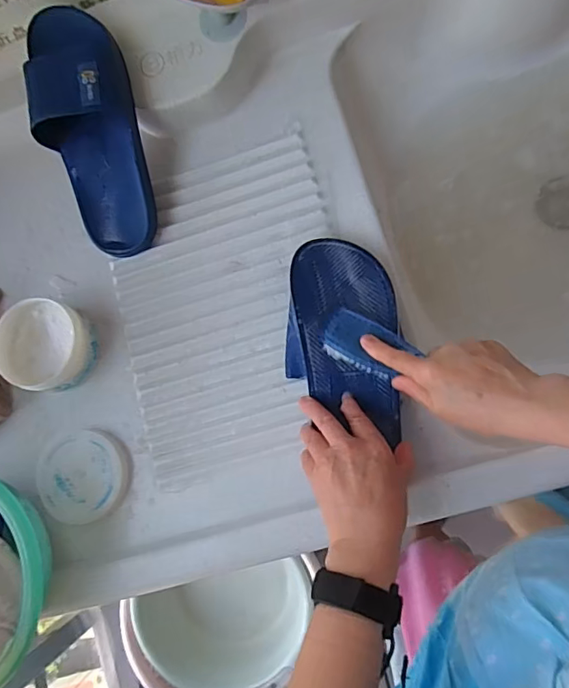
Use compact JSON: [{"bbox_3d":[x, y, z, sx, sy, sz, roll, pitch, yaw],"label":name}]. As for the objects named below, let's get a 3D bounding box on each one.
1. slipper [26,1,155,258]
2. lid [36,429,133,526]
[{"bbox_3d":[-0.207,-0.232,0.559,0.098,0.088,0.266,-13,84,8],"label":"slipper"},{"bbox_3d":[-0.213,0.137,0.545,0.094,0.022,0.095,-1,86,9],"label":"lid"}]

